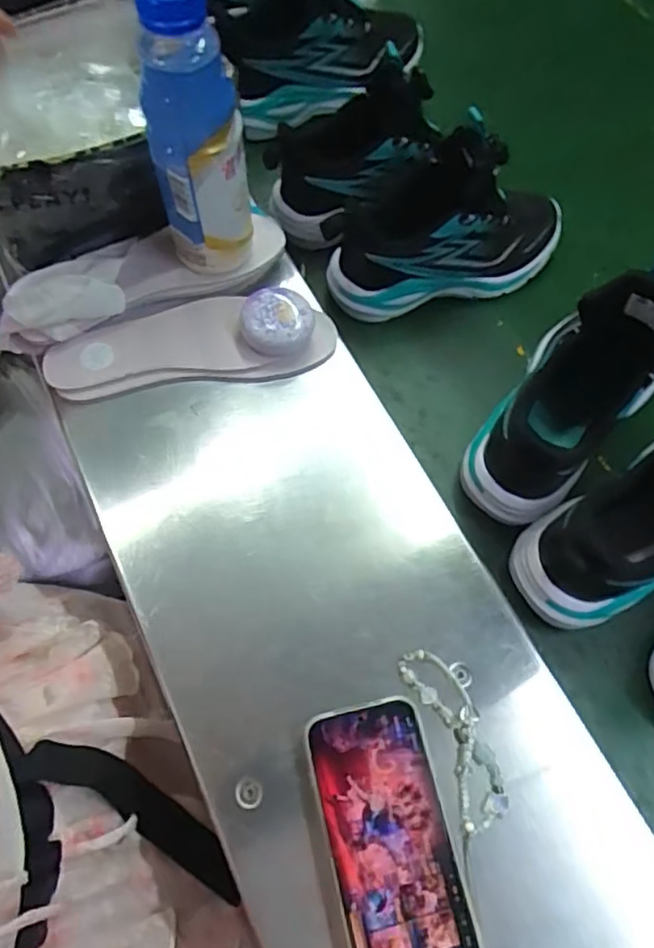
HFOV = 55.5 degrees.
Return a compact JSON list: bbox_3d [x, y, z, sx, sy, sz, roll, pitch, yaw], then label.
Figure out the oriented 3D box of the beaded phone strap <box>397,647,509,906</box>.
[{"bbox_3d":[0.085,0.180,0.398,0.041,0.004,0.137,-14,67,-9],"label":"beaded phone strap"}]

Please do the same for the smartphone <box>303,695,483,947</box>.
[{"bbox_3d":[0.037,0.218,0.372,0.075,0.012,0.150,-11,66,-8],"label":"smartphone"}]

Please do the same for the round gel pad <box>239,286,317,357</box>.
[{"bbox_3d":[-0.041,-0.123,0.512,0.057,0.031,0.053,1,65,-2],"label":"round gel pad"}]

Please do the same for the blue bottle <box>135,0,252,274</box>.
[{"bbox_3d":[-0.093,-0.230,0.452,0.066,0.209,0.056,-9,66,-6],"label":"blue bottle"}]

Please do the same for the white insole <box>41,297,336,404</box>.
[{"bbox_3d":[-0.112,-0.107,0.513,0.231,0.014,0.074,-9,76,-7],"label":"white insole"}]

